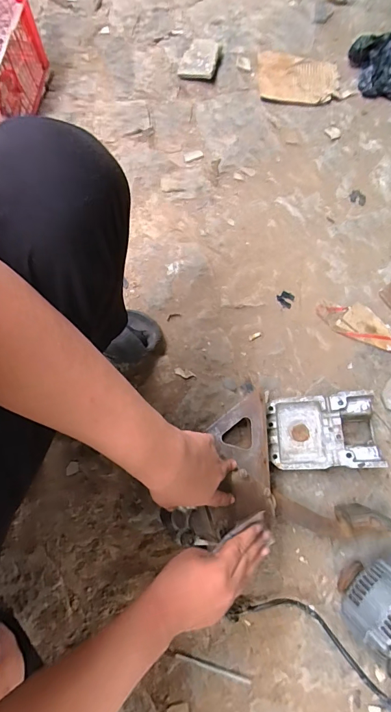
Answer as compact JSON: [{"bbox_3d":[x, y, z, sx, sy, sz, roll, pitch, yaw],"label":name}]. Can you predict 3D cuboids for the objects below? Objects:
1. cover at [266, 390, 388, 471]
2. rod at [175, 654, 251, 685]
[{"bbox_3d":[0.248,0.147,0.730,0.206,0.084,0.140,-3,78,-1],"label":"cover"},{"bbox_3d":[0.032,0.569,0.674,0.142,0.011,0.011,19,79,3],"label":"rod"}]

